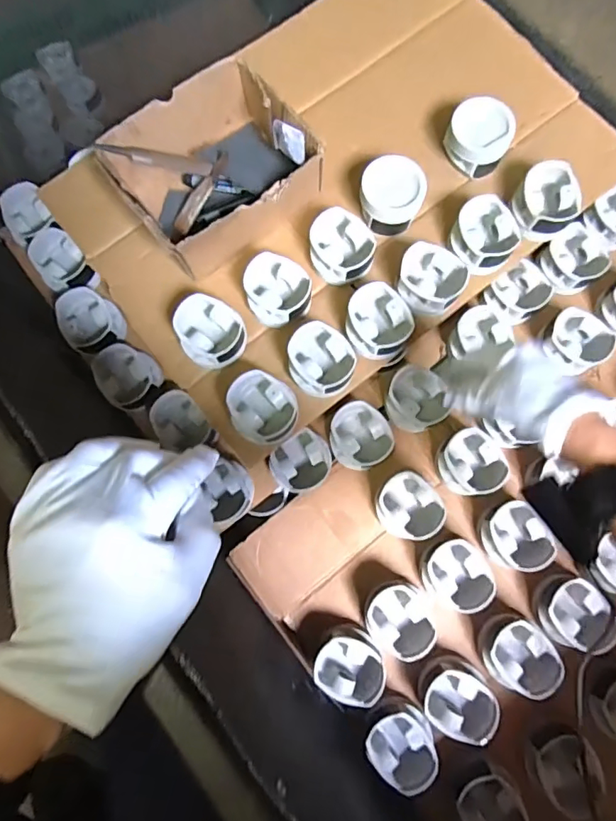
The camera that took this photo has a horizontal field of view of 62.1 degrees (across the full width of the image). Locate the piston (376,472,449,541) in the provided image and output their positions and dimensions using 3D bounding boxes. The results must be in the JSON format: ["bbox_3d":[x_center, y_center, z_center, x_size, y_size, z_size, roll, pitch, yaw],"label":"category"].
[{"bbox_3d":[0.121,0.113,0.602,0.075,0.045,0.074,0,79,1],"label":"piston"}]

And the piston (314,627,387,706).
[{"bbox_3d":[0.049,0.285,0.577,0.073,0.049,0.070,0,79,1],"label":"piston"}]

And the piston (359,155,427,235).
[{"bbox_3d":[0.100,-0.255,0.610,0.077,0.057,0.068,5,79,2],"label":"piston"}]

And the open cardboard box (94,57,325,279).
[{"bbox_3d":[-0.109,-0.280,0.604,0.201,0.088,0.168,-37,80,-6],"label":"open cardboard box"}]

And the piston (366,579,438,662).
[{"bbox_3d":[0.103,0.237,0.582,0.073,0.043,0.080,0,79,1],"label":"piston"}]

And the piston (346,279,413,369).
[{"bbox_3d":[0.083,-0.100,0.607,0.076,0.070,0.084,9,79,3],"label":"piston"}]

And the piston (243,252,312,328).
[{"bbox_3d":[-0.035,-0.138,0.599,0.075,0.046,0.072,0,79,1],"label":"piston"}]

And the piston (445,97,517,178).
[{"bbox_3d":[0.209,-0.336,0.623,0.076,0.053,0.080,0,79,1],"label":"piston"}]

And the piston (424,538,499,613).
[{"bbox_3d":[0.172,0.189,0.588,0.078,0.042,0.071,0,79,1],"label":"piston"}]

